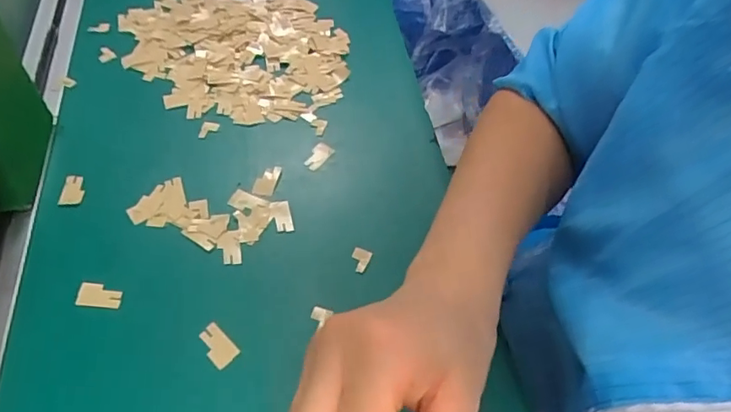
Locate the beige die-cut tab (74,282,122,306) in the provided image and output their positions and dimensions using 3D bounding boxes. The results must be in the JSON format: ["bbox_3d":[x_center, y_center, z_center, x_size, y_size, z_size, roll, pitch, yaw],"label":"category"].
[{"bbox_3d":[-0.171,0.056,0.350,0.028,0.005,0.014,1,53,-1],"label":"beige die-cut tab"}]

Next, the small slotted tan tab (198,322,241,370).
[{"bbox_3d":[-0.091,0.086,0.335,0.016,0.005,0.028,-38,63,-26],"label":"small slotted tan tab"}]

